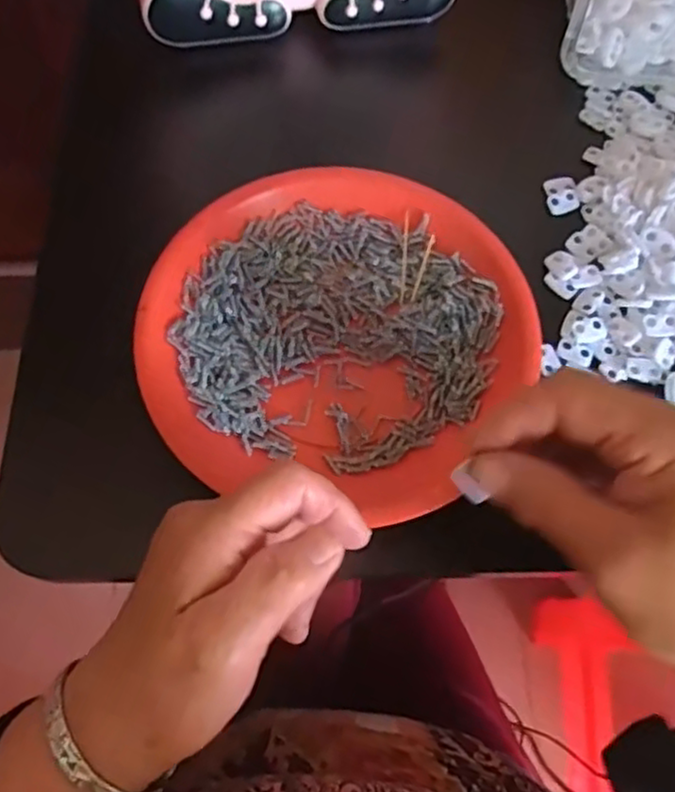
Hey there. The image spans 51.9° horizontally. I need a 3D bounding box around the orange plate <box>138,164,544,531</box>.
[{"bbox_3d":[-0.003,-0.033,0.355,0.181,0.027,0.185,1,66,-2],"label":"orange plate"}]

